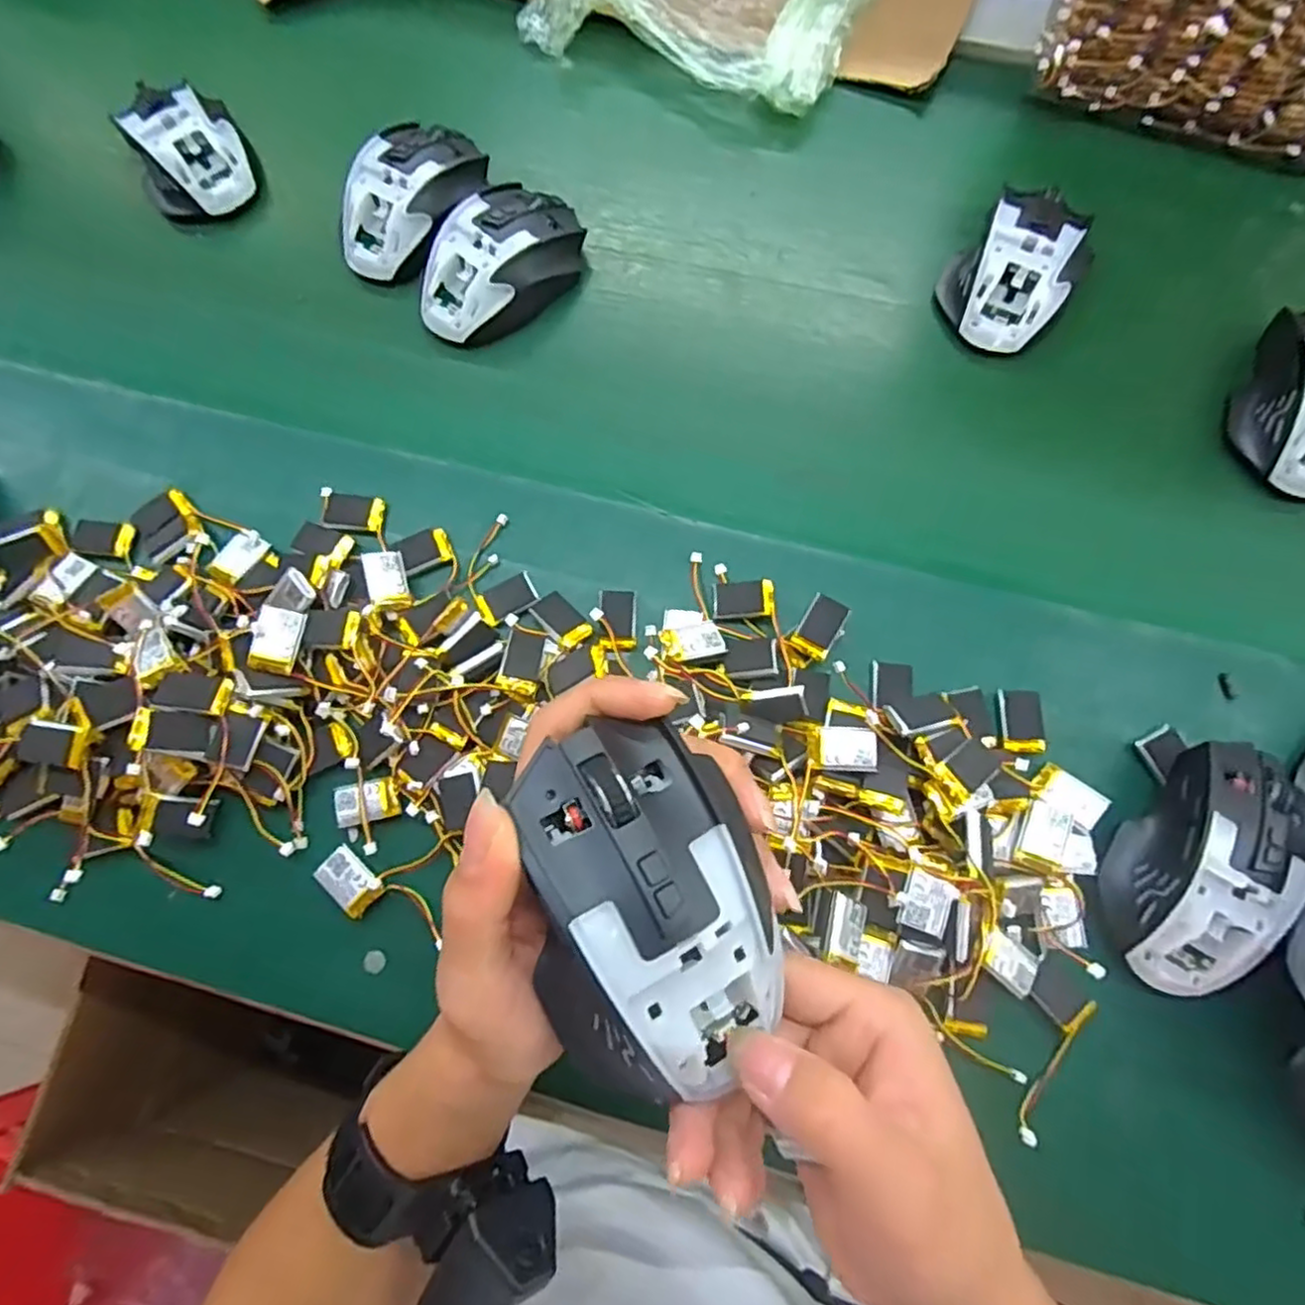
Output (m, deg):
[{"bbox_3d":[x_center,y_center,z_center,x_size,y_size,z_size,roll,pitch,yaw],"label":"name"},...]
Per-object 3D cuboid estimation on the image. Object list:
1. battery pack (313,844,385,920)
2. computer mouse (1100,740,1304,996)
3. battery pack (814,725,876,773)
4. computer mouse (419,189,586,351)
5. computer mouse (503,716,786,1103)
[{"bbox_3d":[-0.150,0.114,0.344,0.032,0.008,0.022,38,79,13],"label":"battery pack"},{"bbox_3d":[0.251,0.092,0.314,0.065,0.040,0.118,35,78,12],"label":"computer mouse"},{"bbox_3d":[0.090,0.045,0.326,0.030,0.004,0.020,4,75,5],"label":"battery pack"},{"bbox_3d":[-0.094,-0.242,0.433,0.073,0.042,0.114,35,78,12],"label":"computer mouse"},{"bbox_3d":[-0.001,0.076,0.201,0.064,0.041,0.106,-16,74,-3],"label":"computer mouse"}]

